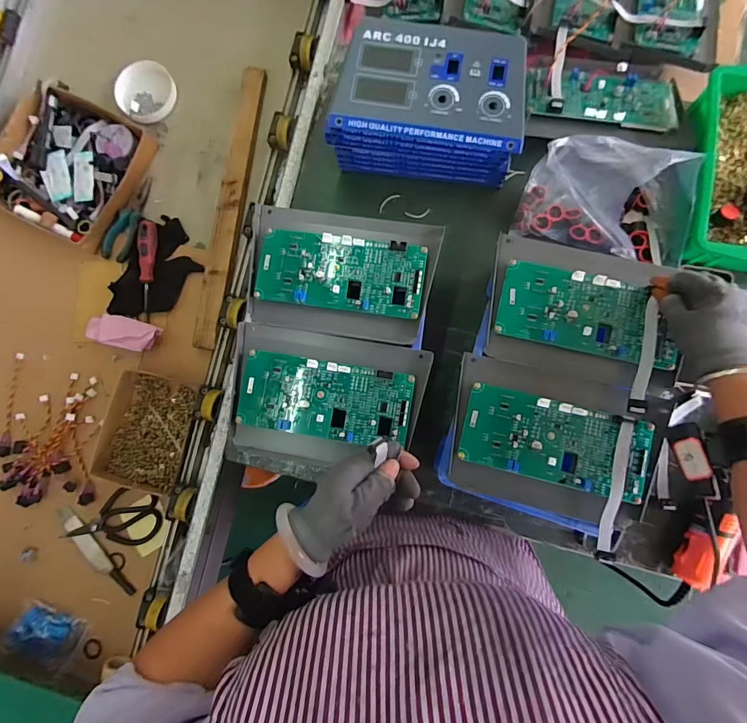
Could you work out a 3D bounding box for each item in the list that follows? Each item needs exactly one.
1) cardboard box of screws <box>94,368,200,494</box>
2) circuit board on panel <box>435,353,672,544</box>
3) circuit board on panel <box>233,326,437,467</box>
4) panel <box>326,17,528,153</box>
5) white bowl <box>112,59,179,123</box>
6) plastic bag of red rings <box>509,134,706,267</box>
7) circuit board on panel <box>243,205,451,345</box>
[{"bbox_3d":[-0.347,0.113,0.647,0.133,0.030,0.177,16,86,5],"label":"cardboard box of screws"},{"bbox_3d":[0.194,0.092,0.461,0.219,0.033,0.160,16,86,5],"label":"circuit board on panel"},{"bbox_3d":[-0.057,0.043,0.481,0.220,0.017,0.145,9,86,4],"label":"circuit board on panel"},{"bbox_3d":[0.073,-0.335,0.497,0.221,0.014,0.138,10,86,4],"label":"panel"},{"bbox_3d":[-0.394,-0.469,0.714,0.102,0.033,0.100,-36,84,0],"label":"white bowl"},{"bbox_3d":[0.307,-0.213,0.533,0.208,0.089,0.131,17,86,5],"label":"plastic bag of red rings"},{"bbox_3d":[-0.041,-0.109,0.505,0.222,0.029,0.151,9,86,4],"label":"circuit board on panel"}]

